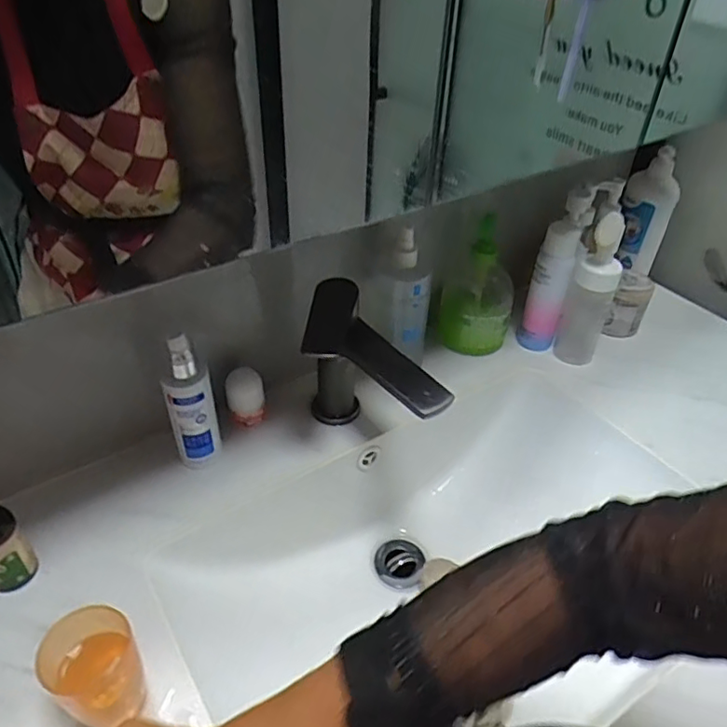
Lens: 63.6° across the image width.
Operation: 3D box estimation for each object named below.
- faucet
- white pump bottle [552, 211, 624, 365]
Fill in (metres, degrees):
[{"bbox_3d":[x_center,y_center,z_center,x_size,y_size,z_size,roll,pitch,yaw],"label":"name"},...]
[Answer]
[{"bbox_3d":[0.005,0.033,0.554,0.065,0.164,0.162,-23,46,-28],"label":"faucet"},{"bbox_3d":[0.261,-0.080,0.672,0.044,0.192,0.042,27,45,26],"label":"white pump bottle"}]

